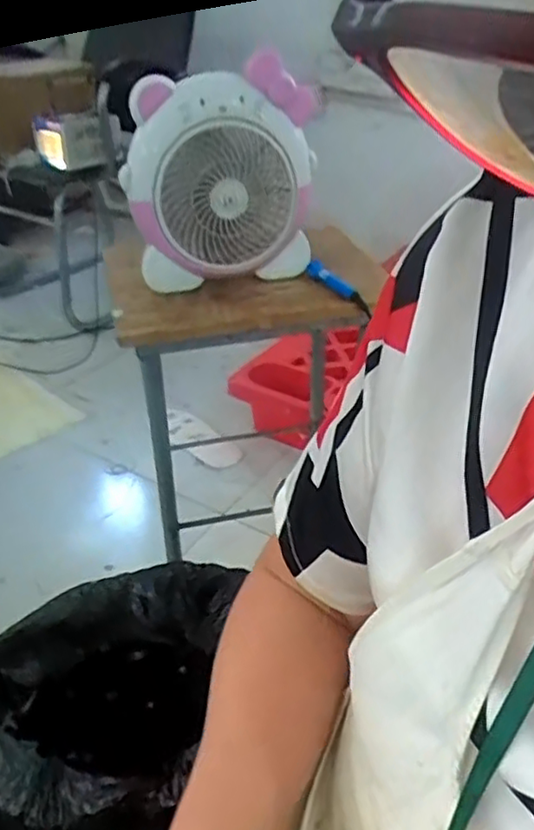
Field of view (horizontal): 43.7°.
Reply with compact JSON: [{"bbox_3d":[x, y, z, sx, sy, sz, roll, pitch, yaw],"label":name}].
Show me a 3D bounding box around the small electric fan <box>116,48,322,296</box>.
[{"bbox_3d":[-0.069,-0.319,0.916,0.255,0.289,0.173,-10,36,-15],"label":"small electric fan"}]

